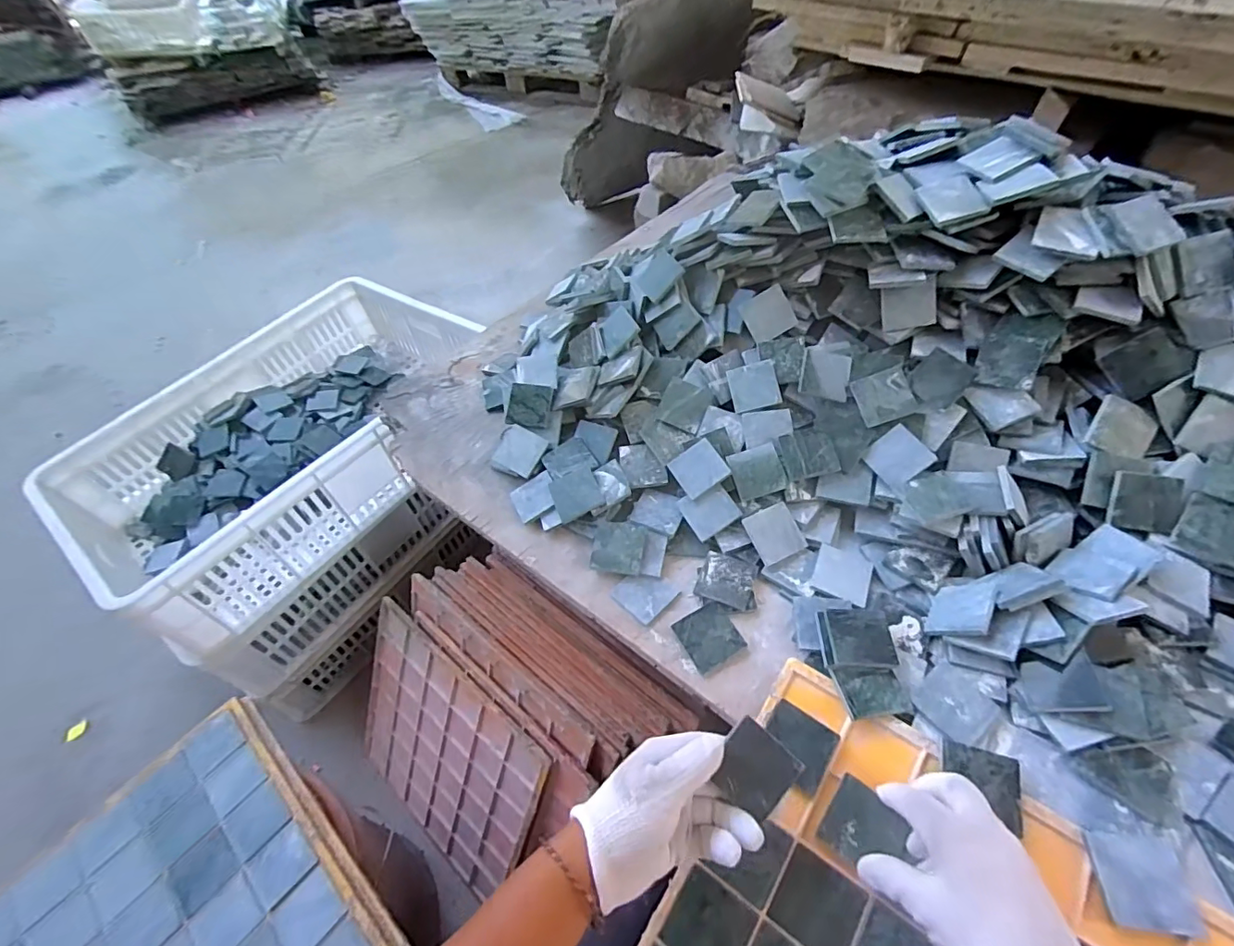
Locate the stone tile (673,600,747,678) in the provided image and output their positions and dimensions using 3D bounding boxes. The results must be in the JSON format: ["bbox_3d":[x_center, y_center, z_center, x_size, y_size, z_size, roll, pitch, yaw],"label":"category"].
[{"bbox_3d":[0.081,0.144,0.478,0.048,0.007,0.051,-26,53,-16],"label":"stone tile"}]

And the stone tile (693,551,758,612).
[{"bbox_3d":[0.103,0.100,0.506,0.049,0.005,0.049,17,54,18],"label":"stone tile"}]

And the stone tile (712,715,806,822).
[{"bbox_3d":[0.091,0.198,0.360,0.047,0.006,0.048,41,72,16],"label":"stone tile"}]

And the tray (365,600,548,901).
[{"bbox_3d":[-0.243,0.385,0.743,0.318,0.318,0.012,31,25,23],"label":"tray"}]

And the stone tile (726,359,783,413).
[{"bbox_3d":[0.145,-0.092,0.571,0.048,0.005,0.049,-14,73,17],"label":"stone tile"}]

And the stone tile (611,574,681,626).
[{"bbox_3d":[0.026,0.113,0.509,0.049,0.005,0.045,35,61,29],"label":"stone tile"}]

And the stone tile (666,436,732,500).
[{"bbox_3d":[0.084,-0.004,0.548,0.049,0.009,0.050,-37,65,5],"label":"stone tile"}]

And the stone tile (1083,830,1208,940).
[{"bbox_3d":[0.330,0.255,0.336,0.051,0.008,0.049,-2,55,10],"label":"stone tile"}]

